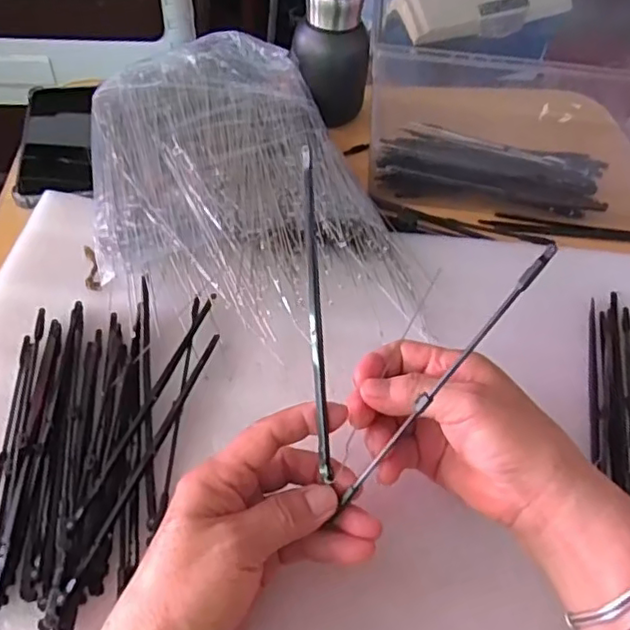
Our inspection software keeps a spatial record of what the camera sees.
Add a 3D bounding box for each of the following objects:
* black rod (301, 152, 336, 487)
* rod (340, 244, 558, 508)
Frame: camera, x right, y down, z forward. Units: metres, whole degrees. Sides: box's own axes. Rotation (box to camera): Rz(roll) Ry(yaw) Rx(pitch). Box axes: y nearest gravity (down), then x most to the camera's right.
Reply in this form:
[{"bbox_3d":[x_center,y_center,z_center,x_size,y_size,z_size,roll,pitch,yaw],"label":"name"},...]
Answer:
[{"bbox_3d":[0.000,0.000,0.303,0.006,0.006,0.164,-4,93,-7],"label":"black rod"},{"bbox_3d":[0.058,0.031,0.281,0.005,0.156,0.005,44,21,23],"label":"rod"}]

